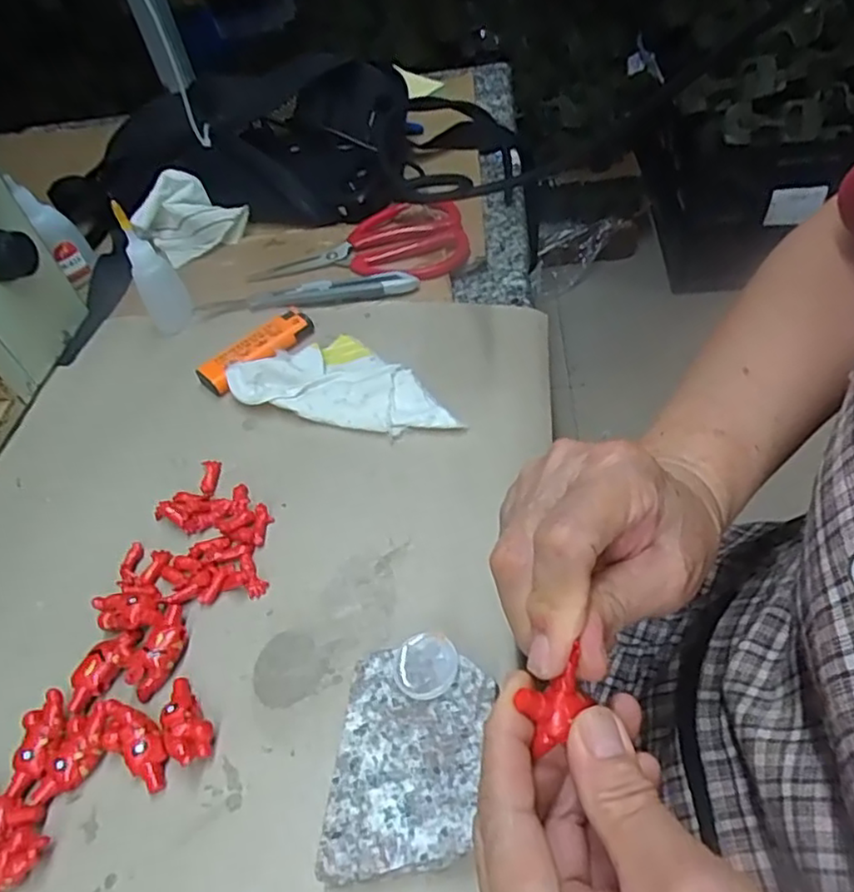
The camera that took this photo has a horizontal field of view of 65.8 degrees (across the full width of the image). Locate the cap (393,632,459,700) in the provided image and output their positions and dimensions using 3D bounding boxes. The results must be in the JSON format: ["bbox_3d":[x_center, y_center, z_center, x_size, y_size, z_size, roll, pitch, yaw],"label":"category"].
[{"bbox_3d":[0.000,0.090,0.272,0.026,0.004,0.025,-6,54,9],"label":"cap"}]

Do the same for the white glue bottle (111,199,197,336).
[{"bbox_3d":[-0.182,-0.114,0.442,0.029,0.089,0.026,-26,50,-12],"label":"white glue bottle"}]

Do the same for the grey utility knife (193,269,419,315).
[{"bbox_3d":[-0.083,-0.107,0.461,0.151,0.012,0.022,-7,49,4],"label":"grey utility knife"}]

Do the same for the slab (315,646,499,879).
[{"bbox_3d":[-0.006,0.125,0.259,0.056,0.023,0.078,0,50,11],"label":"slab"}]

